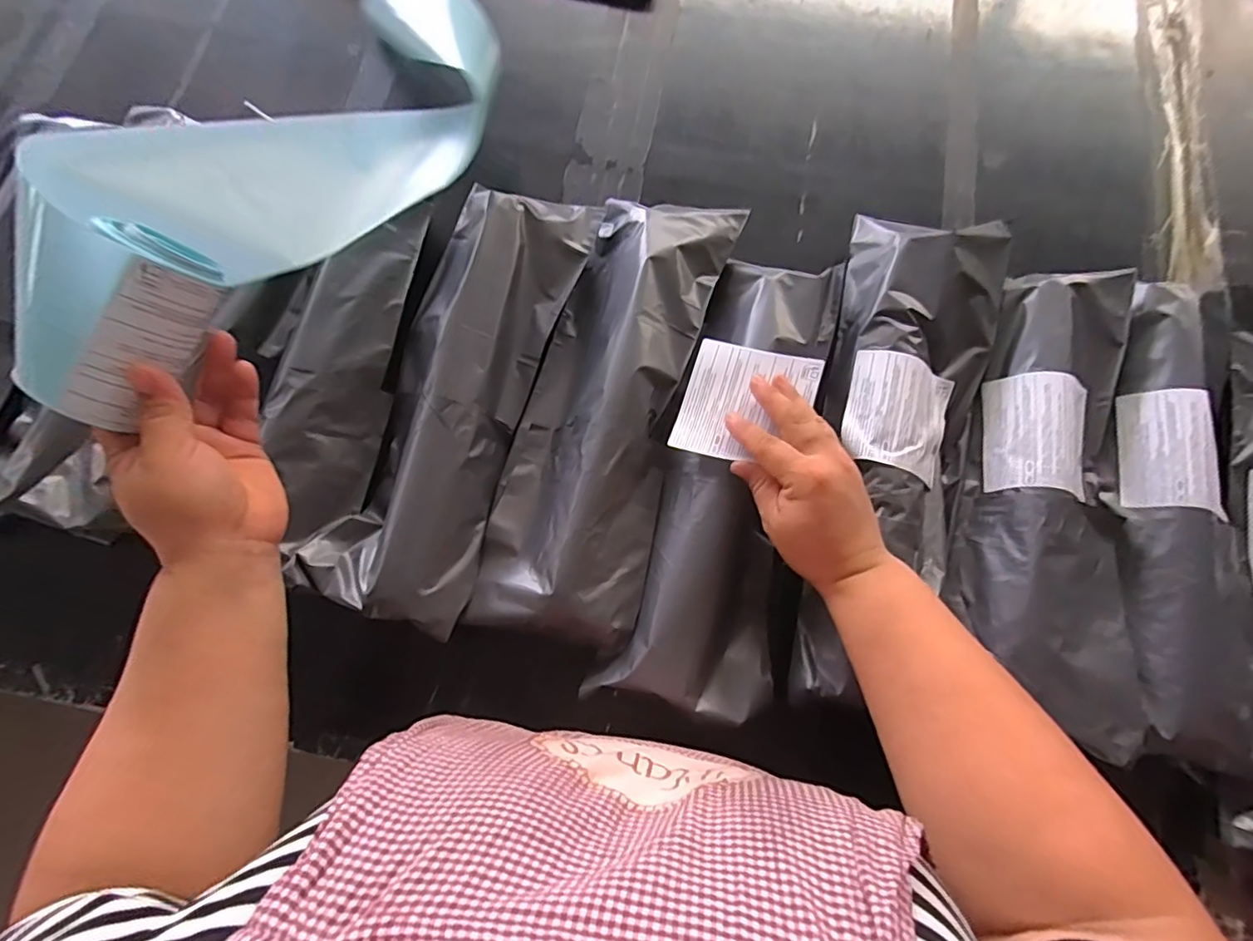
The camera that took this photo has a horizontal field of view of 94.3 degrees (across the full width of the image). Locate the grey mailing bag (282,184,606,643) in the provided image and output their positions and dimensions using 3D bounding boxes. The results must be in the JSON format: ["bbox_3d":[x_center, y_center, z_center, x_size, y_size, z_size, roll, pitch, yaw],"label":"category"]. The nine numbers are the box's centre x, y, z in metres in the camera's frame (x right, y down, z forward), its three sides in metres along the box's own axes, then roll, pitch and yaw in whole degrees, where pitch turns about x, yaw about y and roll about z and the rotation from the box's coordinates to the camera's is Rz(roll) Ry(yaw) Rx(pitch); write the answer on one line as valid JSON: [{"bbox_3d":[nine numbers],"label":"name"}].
[{"bbox_3d":[-0.141,-0.068,0.499,0.133,0.056,0.379,18,76,5],"label":"grey mailing bag"}]

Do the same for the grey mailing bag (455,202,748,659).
[{"bbox_3d":[-0.017,-0.055,0.494,0.134,0.061,0.380,15,76,4],"label":"grey mailing bag"}]

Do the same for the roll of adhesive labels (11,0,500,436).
[{"bbox_3d":[-0.225,-0.261,0.454,0.163,0.105,0.543,15,52,4],"label":"roll of adhesive labels"}]

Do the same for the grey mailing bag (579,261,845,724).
[{"bbox_3d":[0.087,0.000,0.465,0.122,0.045,0.369,16,78,5],"label":"grey mailing bag"}]

